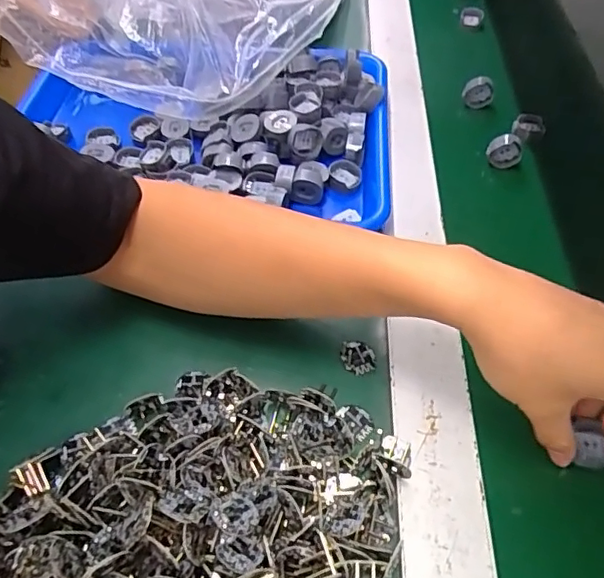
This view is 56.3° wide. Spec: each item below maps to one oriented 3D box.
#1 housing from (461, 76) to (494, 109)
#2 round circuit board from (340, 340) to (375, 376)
[{"bbox_3d":[0.180,-0.201,0.576,0.031,0.031,0.013,-37,34,20],"label":"housing"},{"bbox_3d":[0.037,0.045,0.379,0.021,0.004,0.025,-19,54,-14],"label":"round circuit board"}]

